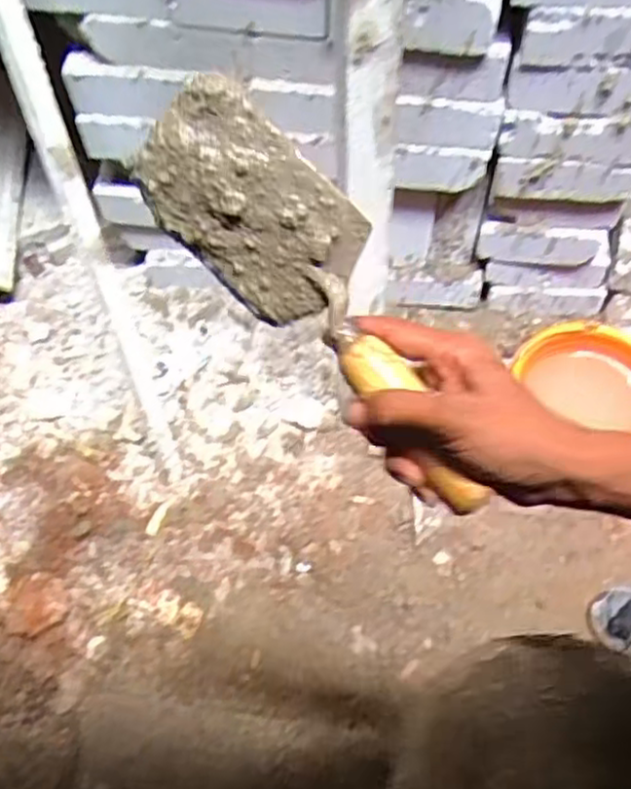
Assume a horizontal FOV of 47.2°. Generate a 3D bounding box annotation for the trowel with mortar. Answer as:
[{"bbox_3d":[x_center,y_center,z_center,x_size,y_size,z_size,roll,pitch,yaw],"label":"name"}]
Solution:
[{"bbox_3d":[0.007,-0.058,0.434,0.084,0.076,0.277,-38,87,-14],"label":"trowel with mortar"}]

